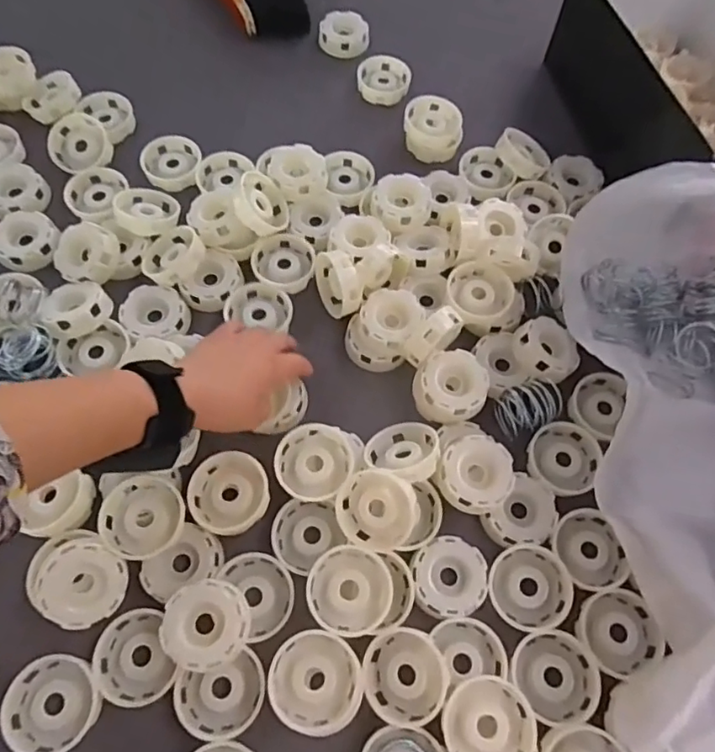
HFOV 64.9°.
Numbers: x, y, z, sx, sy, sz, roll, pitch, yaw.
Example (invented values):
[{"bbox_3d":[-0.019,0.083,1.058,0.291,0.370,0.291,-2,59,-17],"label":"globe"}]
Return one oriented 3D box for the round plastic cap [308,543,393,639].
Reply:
[{"bbox_3d":[-0.006,0.170,0.449,0.066,0.014,0.065,1,66,-2],"label":"round plastic cap"}]

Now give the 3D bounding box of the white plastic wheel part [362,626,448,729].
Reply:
[{"bbox_3d":[0.036,0.230,0.431,0.061,0.027,0.066,1,66,-2],"label":"white plastic wheel part"}]

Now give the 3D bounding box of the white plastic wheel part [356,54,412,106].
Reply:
[{"bbox_3d":[0.035,-0.394,0.744,0.069,0.019,0.075,1,66,-2],"label":"white plastic wheel part"}]

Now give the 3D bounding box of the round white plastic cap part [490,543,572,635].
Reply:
[{"bbox_3d":[0.144,0.179,0.474,0.067,0.021,0.065,1,66,-2],"label":"round white plastic cap part"}]

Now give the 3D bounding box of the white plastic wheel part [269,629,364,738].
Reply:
[{"bbox_3d":[-0.031,0.232,0.426,0.068,0.024,0.066,1,66,-2],"label":"white plastic wheel part"}]

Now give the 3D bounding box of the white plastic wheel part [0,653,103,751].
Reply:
[{"bbox_3d":[-0.231,0.252,0.428,0.068,0.015,0.067,1,66,-2],"label":"white plastic wheel part"}]

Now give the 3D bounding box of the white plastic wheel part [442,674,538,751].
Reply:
[{"bbox_3d":[0.097,0.261,0.416,0.062,0.023,0.067,1,66,-2],"label":"white plastic wheel part"}]

